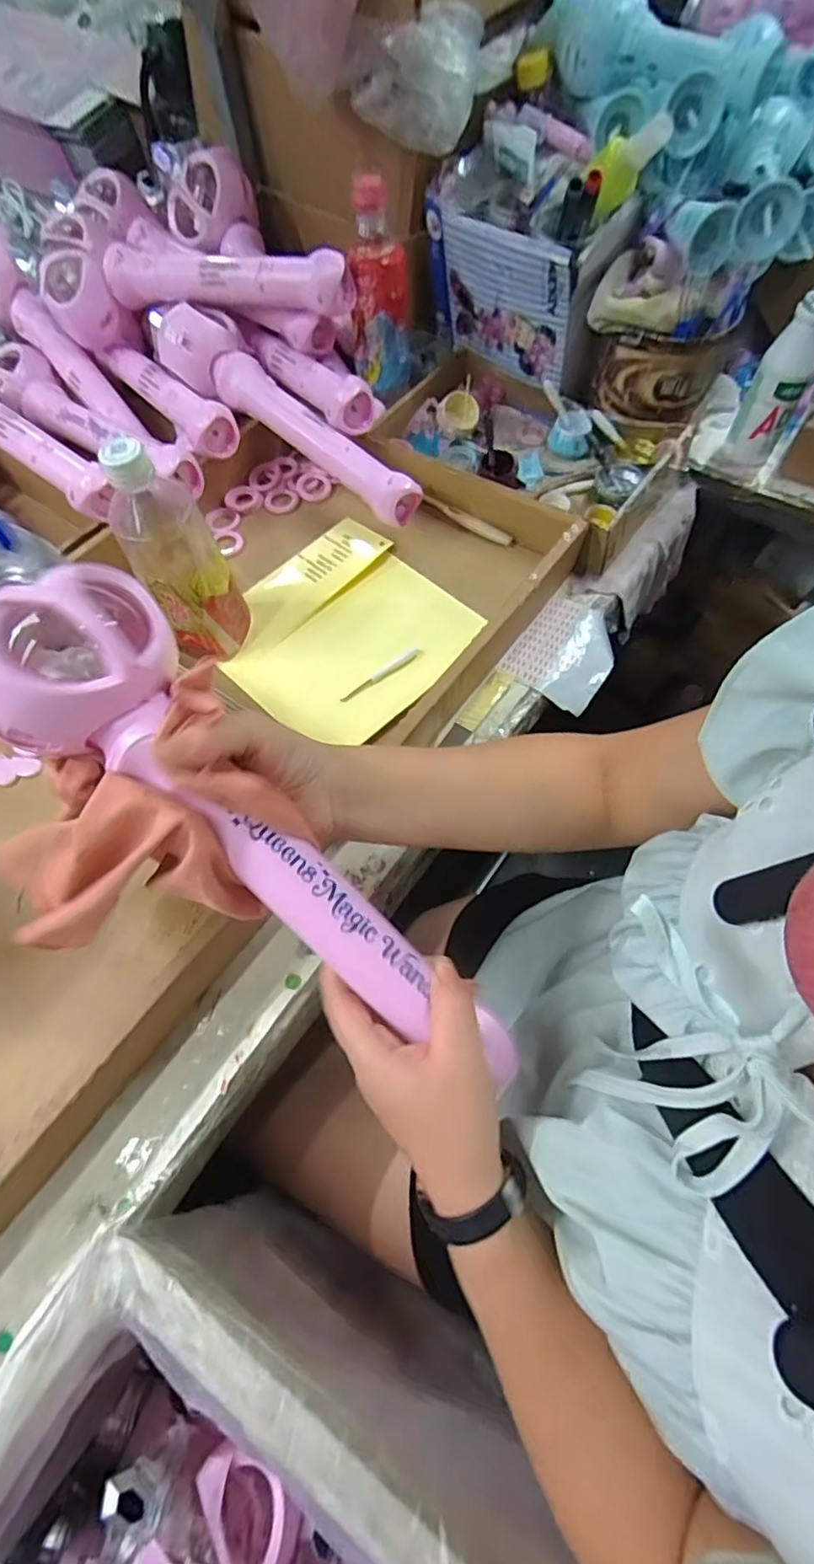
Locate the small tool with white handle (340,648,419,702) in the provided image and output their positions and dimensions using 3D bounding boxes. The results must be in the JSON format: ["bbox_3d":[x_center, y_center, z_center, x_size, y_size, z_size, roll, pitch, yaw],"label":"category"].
[{"bbox_3d":[-0.023,-0.096,0.522,0.083,0.008,0.013,-38,69,-16],"label":"small tool with white handle"}]

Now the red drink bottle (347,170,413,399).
[{"bbox_3d":[-0.030,-0.494,0.590,0.056,0.171,0.052,-26,66,-11],"label":"red drink bottle"}]

